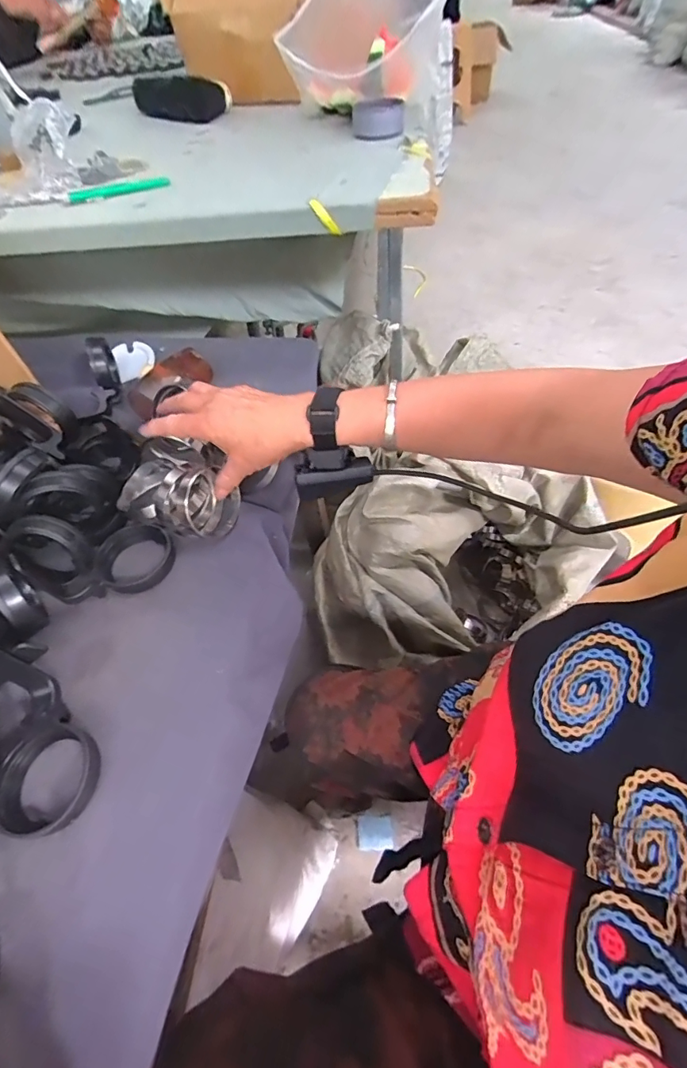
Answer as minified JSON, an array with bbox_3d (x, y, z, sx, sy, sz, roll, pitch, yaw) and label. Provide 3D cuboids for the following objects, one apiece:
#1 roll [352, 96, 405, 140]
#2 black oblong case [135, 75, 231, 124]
[{"bbox_3d":[0.046,-0.549,0.607,0.068,0.036,0.068,-1,53,5],"label":"roll"},{"bbox_3d":[-0.279,-0.737,0.772,0.208,0.050,0.073,34,63,27],"label":"black oblong case"}]

